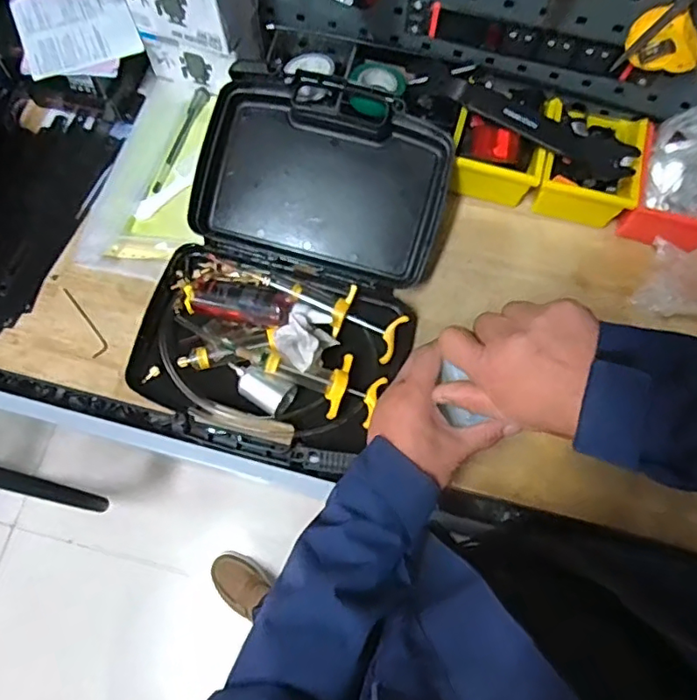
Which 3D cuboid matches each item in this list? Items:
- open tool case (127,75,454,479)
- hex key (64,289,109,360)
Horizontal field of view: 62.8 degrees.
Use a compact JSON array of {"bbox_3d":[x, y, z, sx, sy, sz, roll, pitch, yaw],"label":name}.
[{"bbox_3d":[-0.055,-0.095,0.605,0.273,0.079,0.401,15,73,3],"label":"open tool case"},{"bbox_3d":[-0.291,-0.033,0.636,0.018,0.005,0.093,-27,76,-9],"label":"hex key"}]

